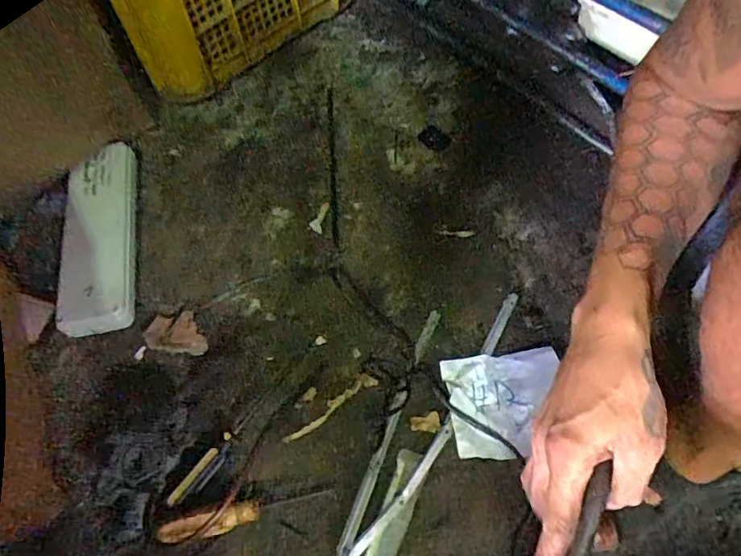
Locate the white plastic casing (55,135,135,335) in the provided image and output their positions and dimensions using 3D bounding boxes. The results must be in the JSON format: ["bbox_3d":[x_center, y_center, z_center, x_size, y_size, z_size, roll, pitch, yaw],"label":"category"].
[{"bbox_3d":[-0.331,-0.056,0.660,0.072,0.048,0.264,-12,60,-6],"label":"white plastic casing"}]

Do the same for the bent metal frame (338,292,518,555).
[{"bbox_3d":[0.056,0.136,0.566,0.080,0.013,0.327,26,63,15],"label":"bent metal frame"}]

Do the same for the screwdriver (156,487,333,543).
[{"bbox_3d":[-0.118,0.224,0.512,0.157,0.024,0.023,-14,61,-7],"label":"screwdriver"}]

